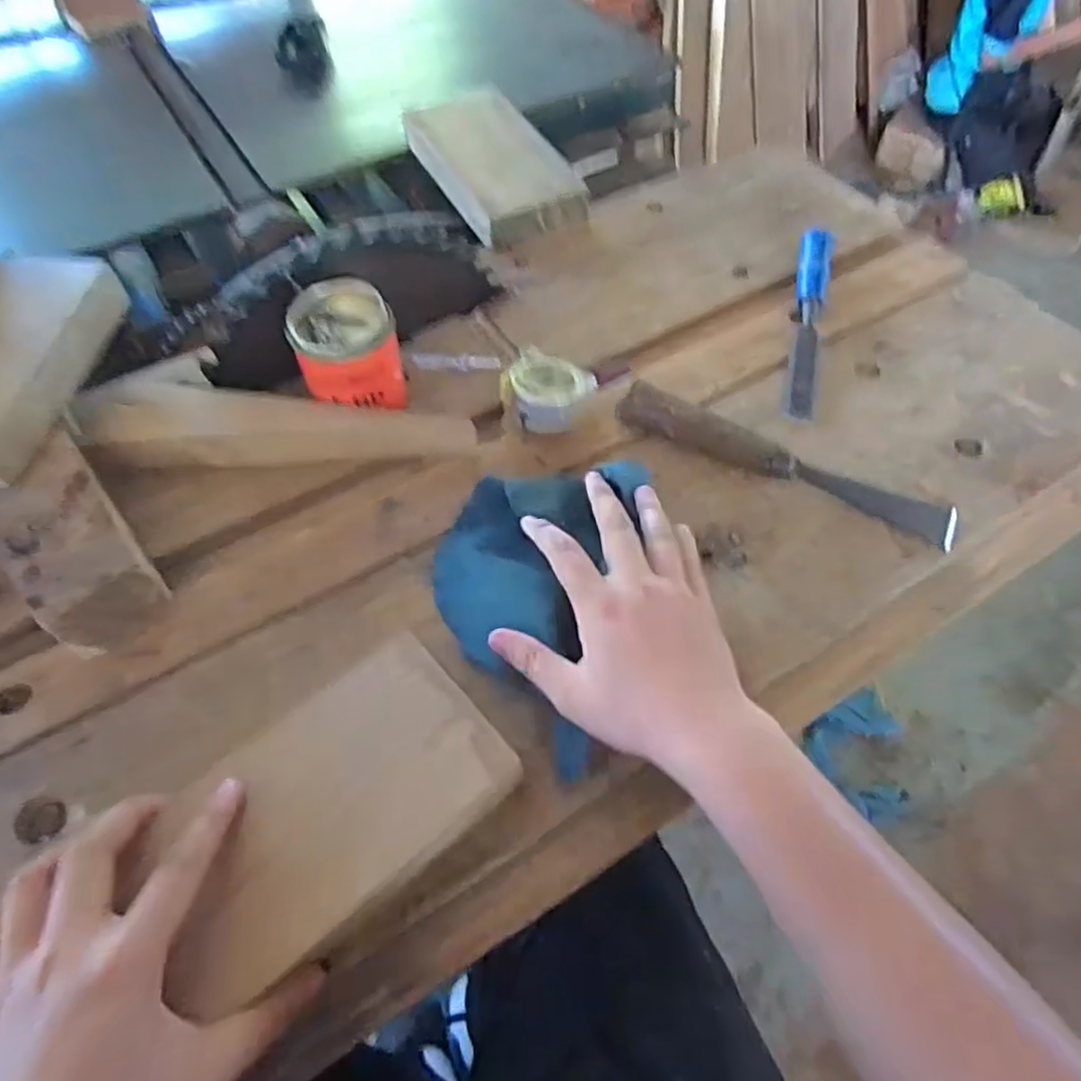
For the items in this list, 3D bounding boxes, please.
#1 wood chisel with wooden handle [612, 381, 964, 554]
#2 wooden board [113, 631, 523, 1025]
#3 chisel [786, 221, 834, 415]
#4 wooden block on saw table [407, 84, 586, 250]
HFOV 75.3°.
[{"bbox_3d":[0.178,-0.061,0.511,0.250,0.035,0.038,21,60,13],"label":"wood chisel with wooden handle"},{"bbox_3d":[-0.180,0.180,0.339,0.352,0.032,0.111,-31,62,-21],"label":"wooden board"},{"bbox_3d":[0.230,-0.194,0.602,0.028,0.021,0.224,14,58,9],"label":"chisel"},{"bbox_3d":[-0.048,-0.385,0.714,0.115,0.037,0.221,-22,60,-14],"label":"wooden block on saw table"}]

